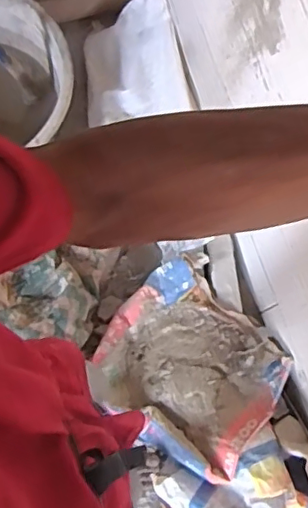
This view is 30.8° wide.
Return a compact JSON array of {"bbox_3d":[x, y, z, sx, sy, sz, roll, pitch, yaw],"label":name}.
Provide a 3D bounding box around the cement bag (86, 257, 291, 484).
[{"bbox_3d":[0.077,0.264,1.311,0.411,0.107,0.378,36,79,6],"label":"cement bag"}]

